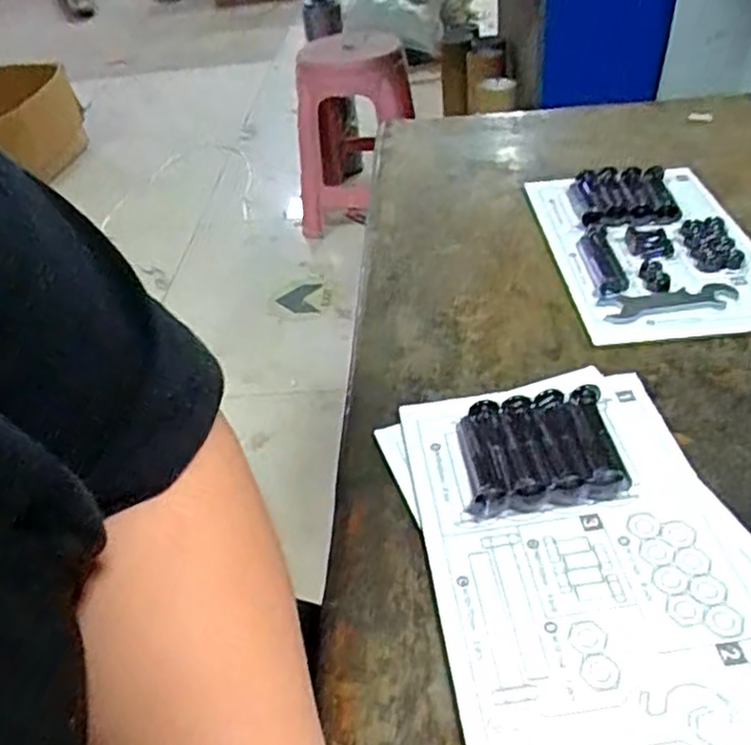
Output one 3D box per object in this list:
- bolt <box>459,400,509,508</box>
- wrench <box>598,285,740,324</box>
[{"bbox_3d":[0.060,0.045,0.399,0.022,0.015,0.073,-2,41,6],"label":"bolt"},{"bbox_3d":[0.208,-0.049,0.500,0.096,0.010,0.024,-8,40,-1],"label":"wrench"}]

